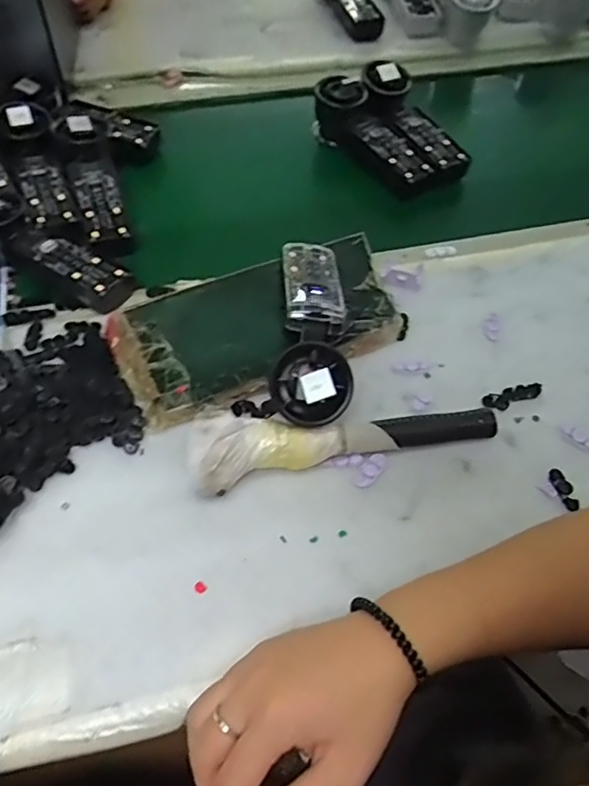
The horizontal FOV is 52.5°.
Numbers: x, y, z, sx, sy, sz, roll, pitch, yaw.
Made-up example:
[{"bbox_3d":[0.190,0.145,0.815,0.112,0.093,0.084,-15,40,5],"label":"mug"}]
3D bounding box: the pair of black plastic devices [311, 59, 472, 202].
[{"bbox_3d":[0.105,-0.284,0.637,0.100,0.056,0.156,-28,61,-21],"label":"pair of black plastic devices"}]

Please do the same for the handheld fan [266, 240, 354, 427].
[{"bbox_3d":[0.014,-0.053,0.447,0.055,0.052,0.161,3,54,2],"label":"handheld fan"}]

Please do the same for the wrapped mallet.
[{"bbox_3d":[0.036,0.029,0.435,0.227,0.036,0.051,-10,56,-11],"label":"wrapped mallet"}]

